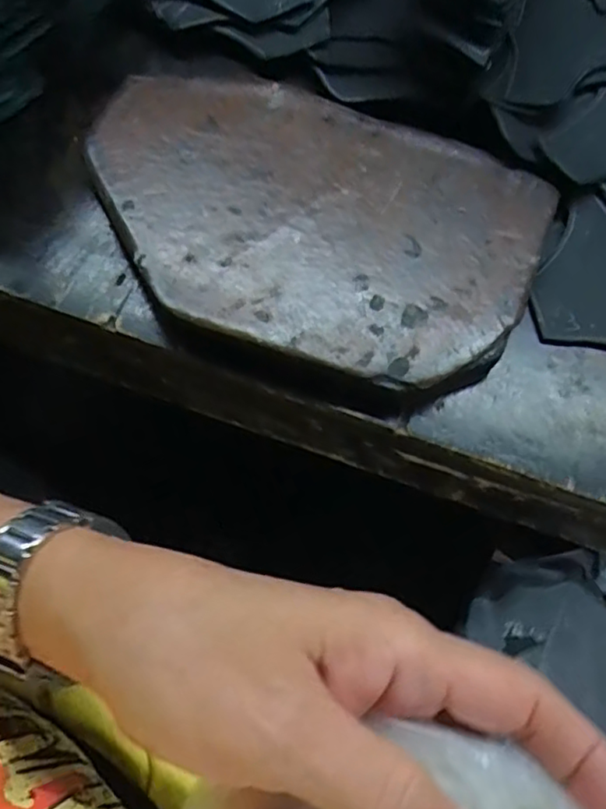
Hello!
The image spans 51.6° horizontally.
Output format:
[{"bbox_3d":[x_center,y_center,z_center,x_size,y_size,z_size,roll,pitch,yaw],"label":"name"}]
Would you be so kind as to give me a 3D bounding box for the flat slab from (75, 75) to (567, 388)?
[{"bbox_3d":[0.001,-0.105,0.350,0.254,0.015,0.159,21,69,7],"label":"flat slab"}]

